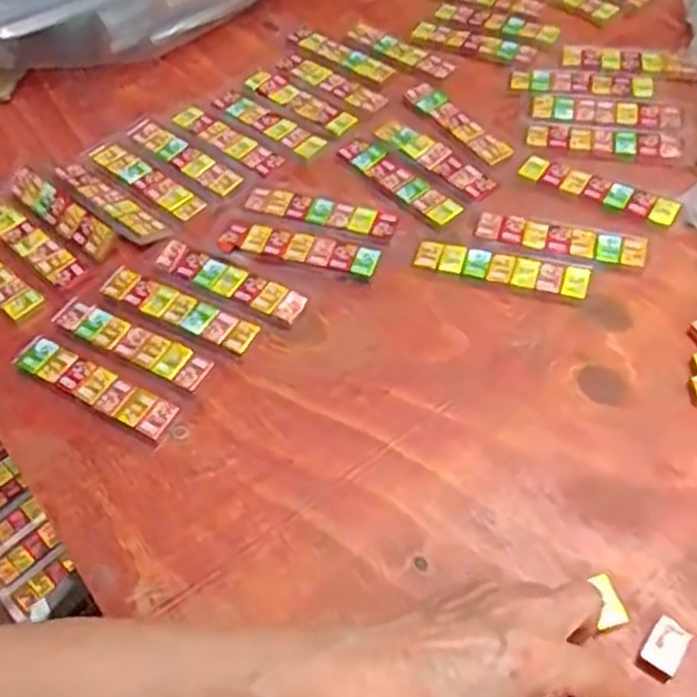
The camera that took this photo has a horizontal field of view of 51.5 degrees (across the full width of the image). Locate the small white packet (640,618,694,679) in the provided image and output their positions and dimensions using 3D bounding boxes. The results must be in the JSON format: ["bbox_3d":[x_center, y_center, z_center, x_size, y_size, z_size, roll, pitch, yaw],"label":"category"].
[{"bbox_3d":[0.158,0.147,0.357,0.019,0.013,0.025,31,62,24],"label":"small white packet"}]

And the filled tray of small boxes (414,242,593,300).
[{"bbox_3d":[0.108,-0.057,0.508,0.119,0.006,0.025,12,56,13],"label":"filled tray of small boxes"}]

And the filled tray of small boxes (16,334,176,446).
[{"bbox_3d":[-0.164,0.025,0.468,0.121,0.009,0.025,24,59,19],"label":"filled tray of small boxes"}]

